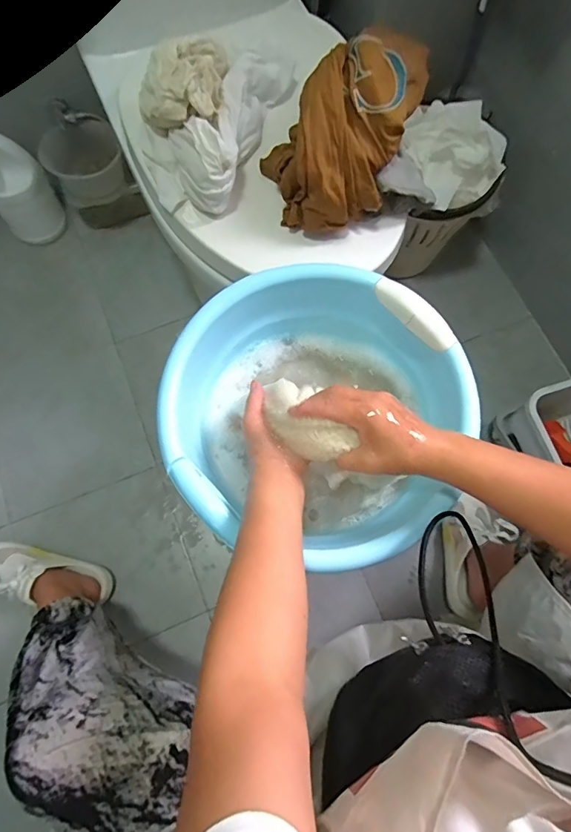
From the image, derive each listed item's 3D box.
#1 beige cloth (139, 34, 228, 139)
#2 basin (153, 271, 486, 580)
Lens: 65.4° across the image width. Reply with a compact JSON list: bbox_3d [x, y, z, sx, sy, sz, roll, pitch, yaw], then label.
[{"bbox_3d":[-0.124,-0.399,0.536,0.096,0.060,0.104,4,73,1],"label":"beige cloth"},{"bbox_3d":[0.030,-0.007,0.537,0.321,0.109,0.327,0,73,0],"label":"basin"}]

